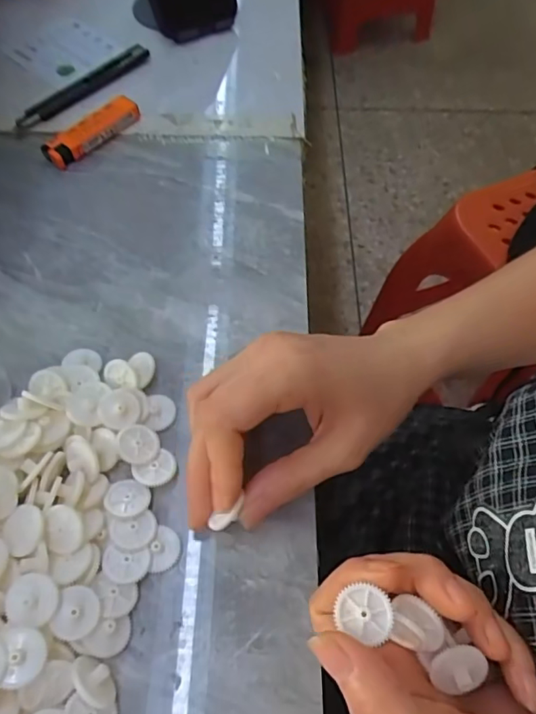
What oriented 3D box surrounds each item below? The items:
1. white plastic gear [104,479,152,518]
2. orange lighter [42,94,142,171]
[{"bbox_3d":[-0.070,0.070,0.259,0.022,0.004,0.019,13,60,7],"label":"white plastic gear"},{"bbox_3d":[-0.136,-0.176,0.404,0.023,0.017,0.079,40,66,20],"label":"orange lighter"}]

